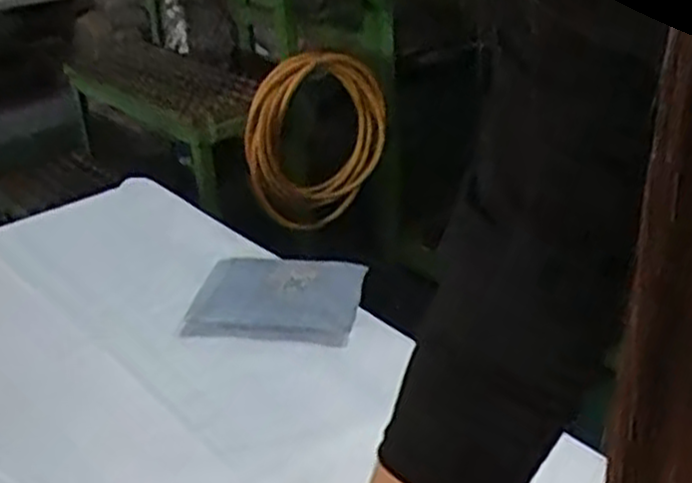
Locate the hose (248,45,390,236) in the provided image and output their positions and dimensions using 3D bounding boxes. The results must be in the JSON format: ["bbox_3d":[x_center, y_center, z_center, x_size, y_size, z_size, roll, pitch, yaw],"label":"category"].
[{"bbox_3d":[-0.062,-0.210,1.766,0.136,0.400,0.333,19,35,34],"label":"hose"}]

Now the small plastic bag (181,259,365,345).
[{"bbox_3d":[-0.069,0.054,0.795,0.159,0.014,0.121,5,40,13],"label":"small plastic bag"}]

